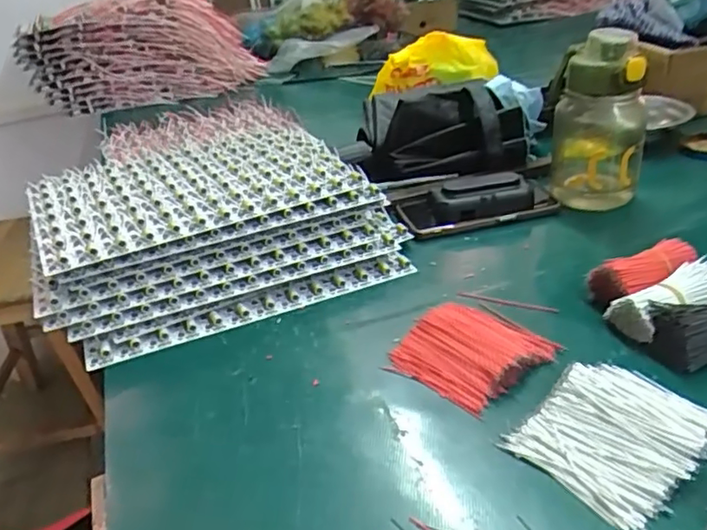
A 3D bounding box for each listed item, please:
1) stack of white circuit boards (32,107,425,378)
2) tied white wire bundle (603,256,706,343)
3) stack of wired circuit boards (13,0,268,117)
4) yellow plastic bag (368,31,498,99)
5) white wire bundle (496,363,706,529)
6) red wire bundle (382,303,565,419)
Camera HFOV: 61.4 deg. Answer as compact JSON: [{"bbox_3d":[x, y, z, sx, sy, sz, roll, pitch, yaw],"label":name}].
[{"bbox_3d":[-0.148,-0.055,0.609,0.324,0.097,0.310,-20,35,-18],"label":"stack of white circuit boards"},{"bbox_3d":[0.240,0.026,0.450,0.090,0.034,0.042,-19,34,-16],"label":"tied white wire bundle"},{"bbox_3d":[-0.410,-0.405,1.130,0.436,0.185,0.102,-11,33,-5],"label":"stack of wired circuit boards"},{"bbox_3d":[0.121,-0.309,0.922,0.198,0.082,0.094,1,32,12],"label":"yellow plastic bag"},{"bbox_3d":[0.160,0.098,0.357,0.106,0.018,0.089,-29,38,-28],"label":"white wire bundle"},{"bbox_3d":[0.084,0.060,0.439,0.095,0.018,0.089,-30,39,-30],"label":"red wire bundle"}]

